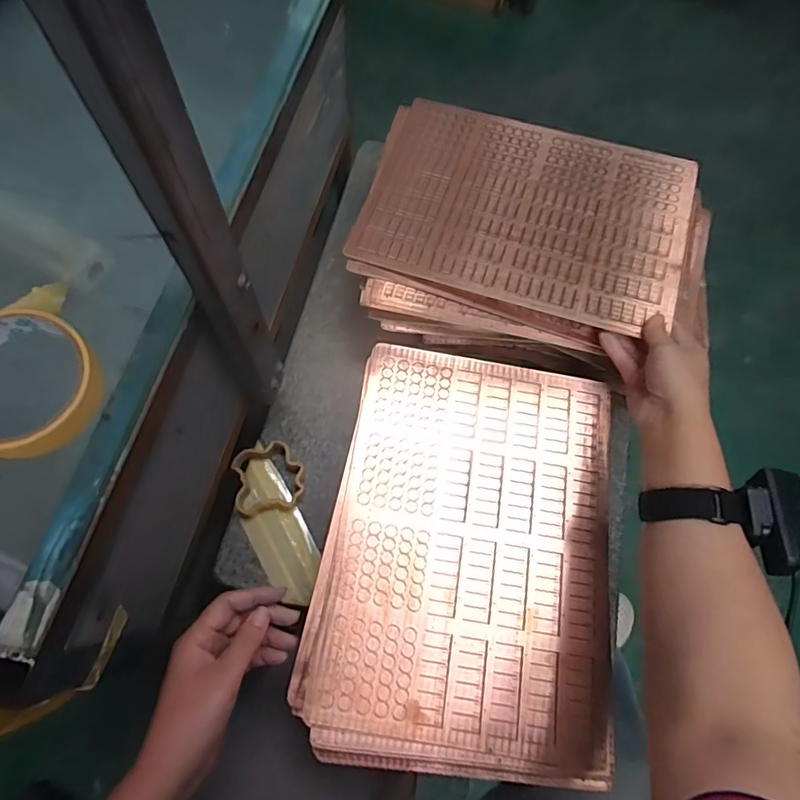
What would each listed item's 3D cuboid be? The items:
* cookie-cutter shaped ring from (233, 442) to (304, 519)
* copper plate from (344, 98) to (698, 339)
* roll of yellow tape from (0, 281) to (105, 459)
[{"bbox_3d":[-0.139,0.083,0.522,0.072,0.021,0.070,1,66,-3],"label":"cookie-cutter shaped ring"},{"bbox_3d":[0.135,-0.207,0.525,0.325,0.005,0.235,18,70,9],"label":"copper plate"},{"bbox_3d":[-0.223,-0.012,0.288,0.085,0.023,0.101,-33,72,-16],"label":"roll of yellow tape"}]

